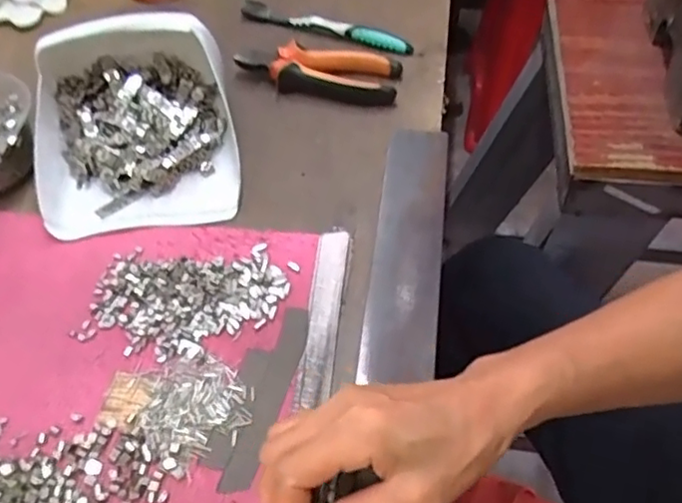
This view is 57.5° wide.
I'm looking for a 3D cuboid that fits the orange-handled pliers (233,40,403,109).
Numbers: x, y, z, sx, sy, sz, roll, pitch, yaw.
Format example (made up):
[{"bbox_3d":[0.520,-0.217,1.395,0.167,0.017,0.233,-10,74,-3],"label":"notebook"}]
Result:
[{"bbox_3d":[-0.021,-0.168,0.572,0.149,0.019,0.052,13,55,10],"label":"orange-handled pliers"}]

